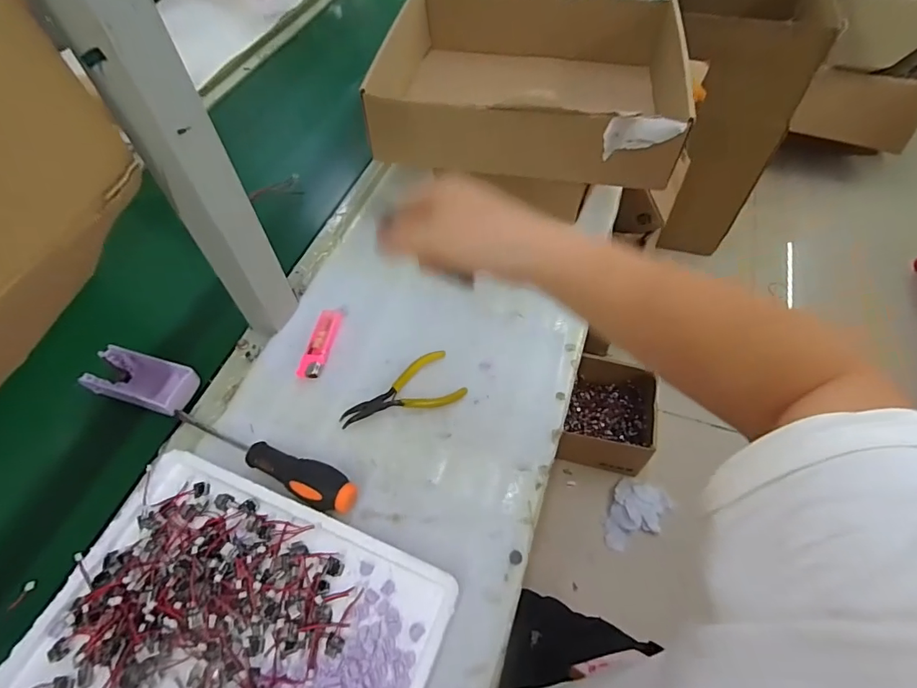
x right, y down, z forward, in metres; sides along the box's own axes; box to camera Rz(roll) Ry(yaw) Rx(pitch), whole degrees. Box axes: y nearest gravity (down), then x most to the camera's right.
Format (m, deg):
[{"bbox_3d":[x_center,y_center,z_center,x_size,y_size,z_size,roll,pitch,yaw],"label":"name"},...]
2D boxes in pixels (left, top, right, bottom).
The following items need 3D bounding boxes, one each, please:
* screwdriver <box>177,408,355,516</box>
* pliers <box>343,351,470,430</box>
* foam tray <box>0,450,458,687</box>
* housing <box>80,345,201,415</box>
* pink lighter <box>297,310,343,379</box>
[{"bbox_3d":[-0.175,0.094,0.422,0.198,0.028,0.032,24,62,17],"label":"screwdriver"},{"bbox_3d":[-0.056,0.044,0.461,0.116,0.010,0.054,-16,58,-7],"label":"pliers"},{"bbox_3d":[-0.171,0.233,0.329,0.273,0.036,0.256,17,60,13],"label":"foam tray"},{"bbox_3d":[-0.313,0.033,0.476,0.103,0.021,0.053,14,59,12],"label":"housing"},{"bbox_3d":[-0.142,-0.002,0.492,0.022,0.012,0.083,7,58,7],"label":"pink lighter"}]

